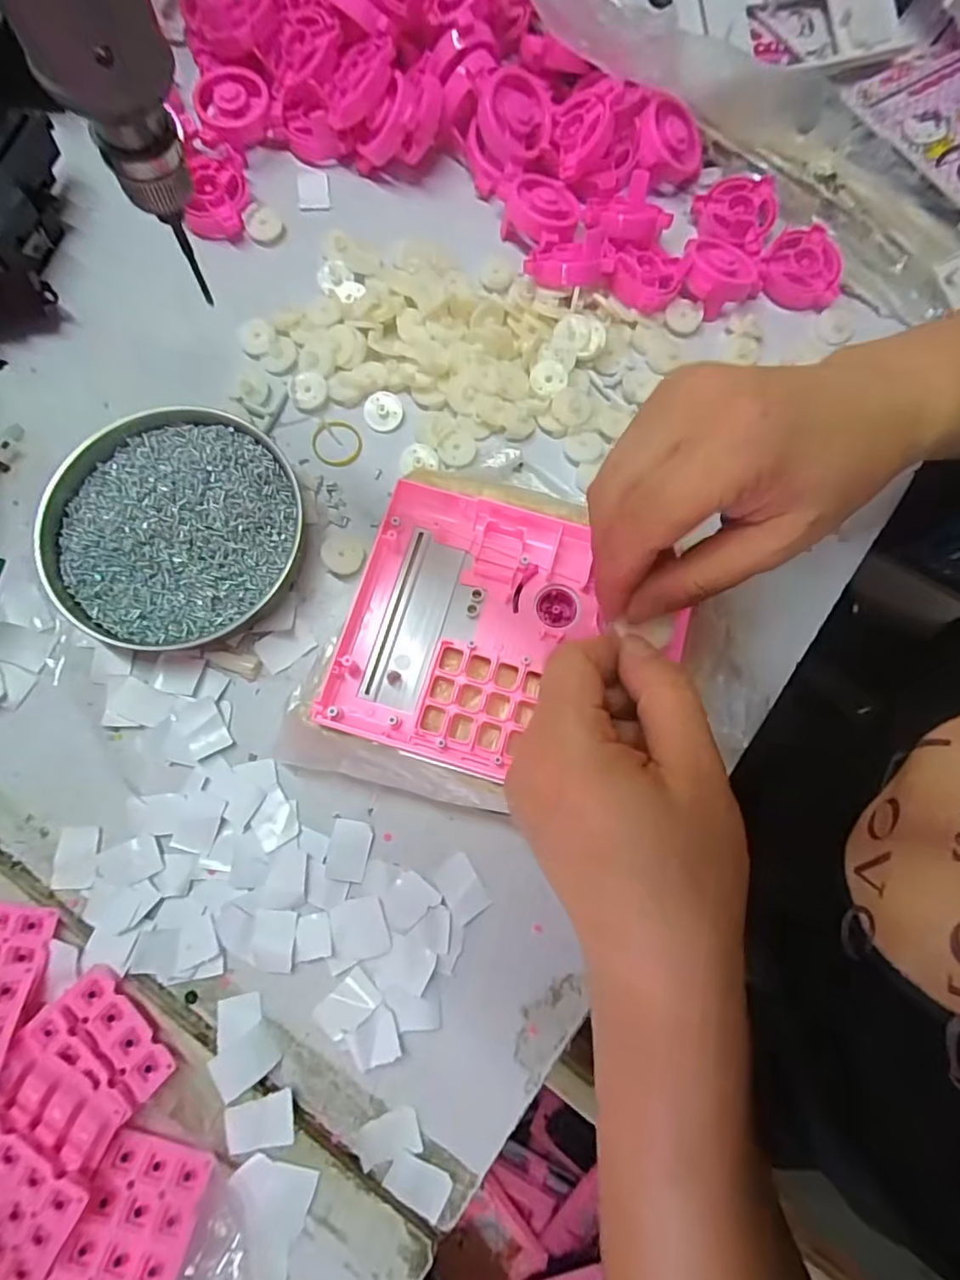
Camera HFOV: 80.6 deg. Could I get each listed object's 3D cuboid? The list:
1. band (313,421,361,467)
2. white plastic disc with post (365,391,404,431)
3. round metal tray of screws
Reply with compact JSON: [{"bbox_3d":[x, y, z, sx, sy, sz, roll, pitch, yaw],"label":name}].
[{"bbox_3d":[-0.086,-0.119,0.341,0.029,0.004,0.030,0,80,0],"label":"band"},{"bbox_3d":[-0.058,-0.139,0.343,0.023,0.007,0.022,0,80,0],"label":"white plastic disc with post"},{"bbox_3d":[-0.170,-0.062,0.315,0.132,0.022,0.133,0,80,0],"label":"round metal tray of screws"}]

